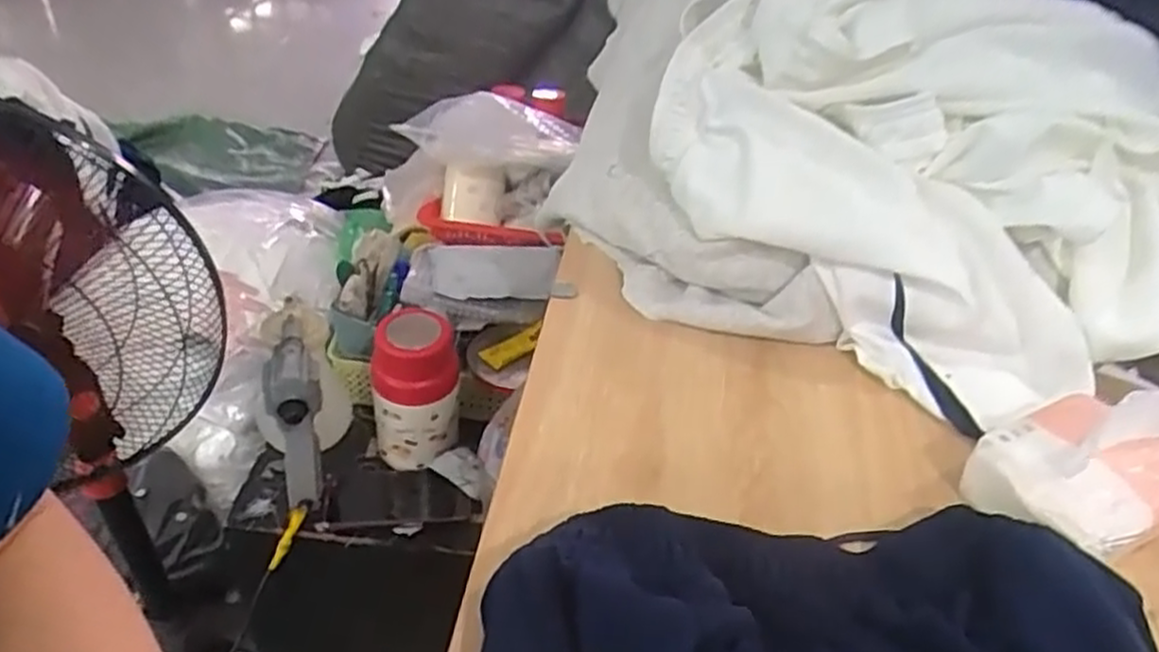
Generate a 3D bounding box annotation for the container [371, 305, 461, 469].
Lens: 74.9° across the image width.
[{"bbox_3d":[-0.195,0.071,0.896,0.096,0.176,0.100,-3,38,-12],"label":"container"}]

